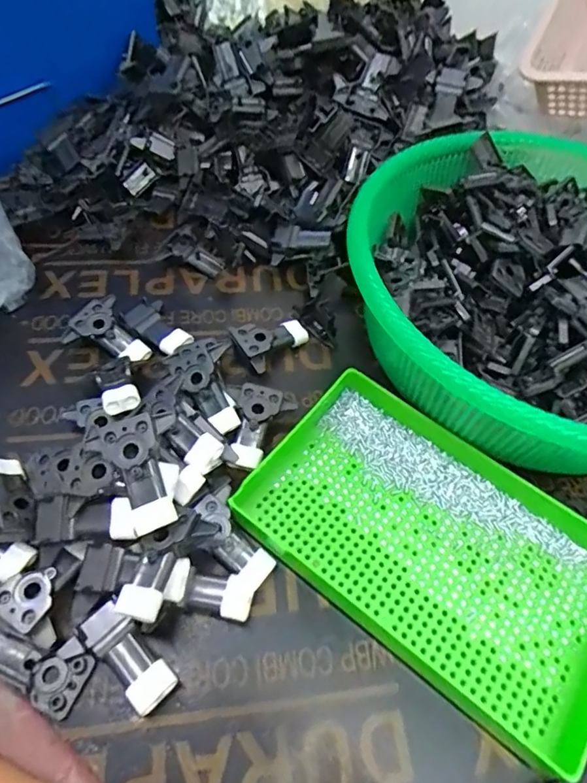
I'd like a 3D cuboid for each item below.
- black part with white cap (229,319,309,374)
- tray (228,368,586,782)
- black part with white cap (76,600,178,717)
[{"bbox_3d":[-0.017,-0.044,0.440,0.066,0.020,0.042,-20,60,-31],"label":"black part with white cap"},{"bbox_3d":[0.104,0.101,0.348,0.254,0.032,0.155,34,62,17],"label":"tray"},{"bbox_3d":[-0.099,0.159,0.304,0.064,0.021,0.026,39,61,20],"label":"black part with white cap"}]

